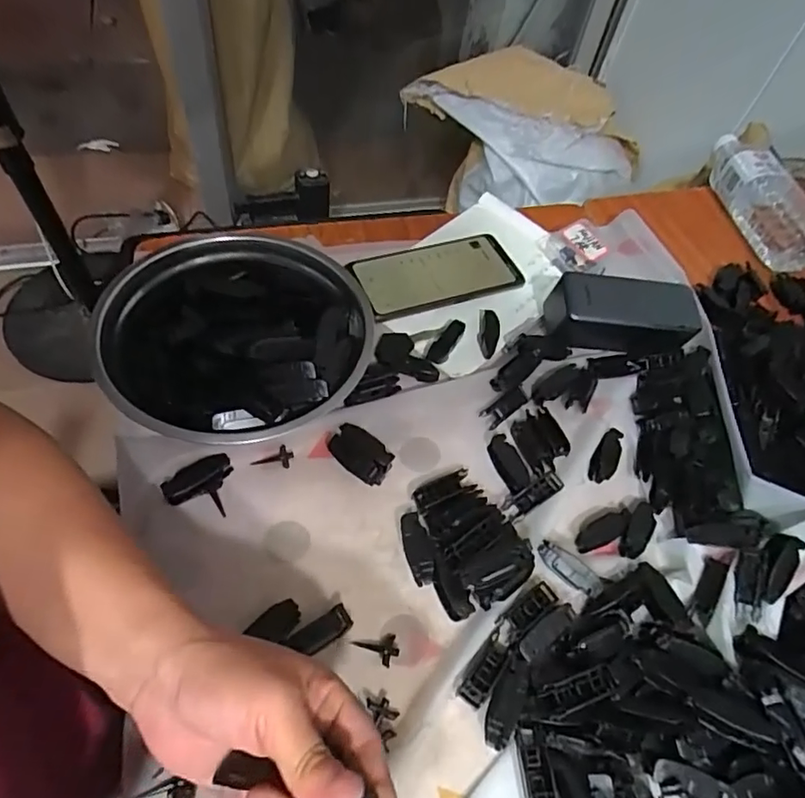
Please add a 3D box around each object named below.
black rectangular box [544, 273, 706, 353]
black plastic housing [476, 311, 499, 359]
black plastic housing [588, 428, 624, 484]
[{"bbox_3d":[0.205,-0.080,0.516,0.132,0.047,0.054,4,56,-4],"label":"black rectangular box"},{"bbox_3d":[0.081,-0.065,0.516,0.017,0.017,0.058,8,54,-2],"label":"black plastic housing"},{"bbox_3d":[0.170,0.047,0.458,0.020,0.014,0.048,28,56,12],"label":"black plastic housing"}]

